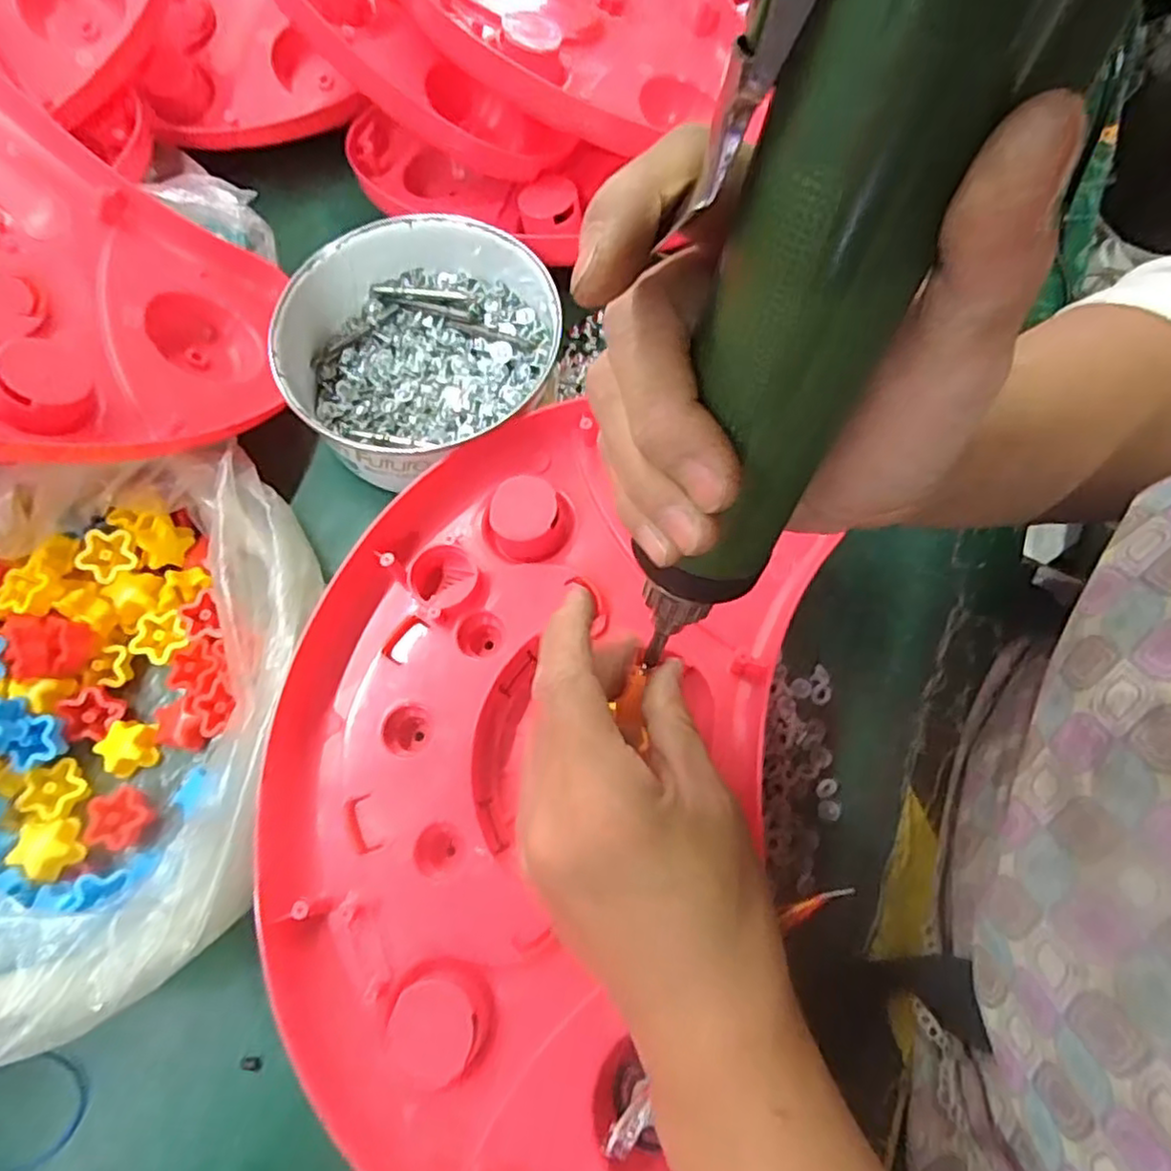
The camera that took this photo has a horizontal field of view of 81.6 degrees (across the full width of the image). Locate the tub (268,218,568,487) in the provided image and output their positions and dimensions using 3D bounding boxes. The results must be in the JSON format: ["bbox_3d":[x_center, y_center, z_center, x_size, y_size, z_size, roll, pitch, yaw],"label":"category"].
[{"bbox_3d":[-0.088,-0.127,0.360,0.142,0.054,0.131,-32,72,-13],"label":"tub"}]

